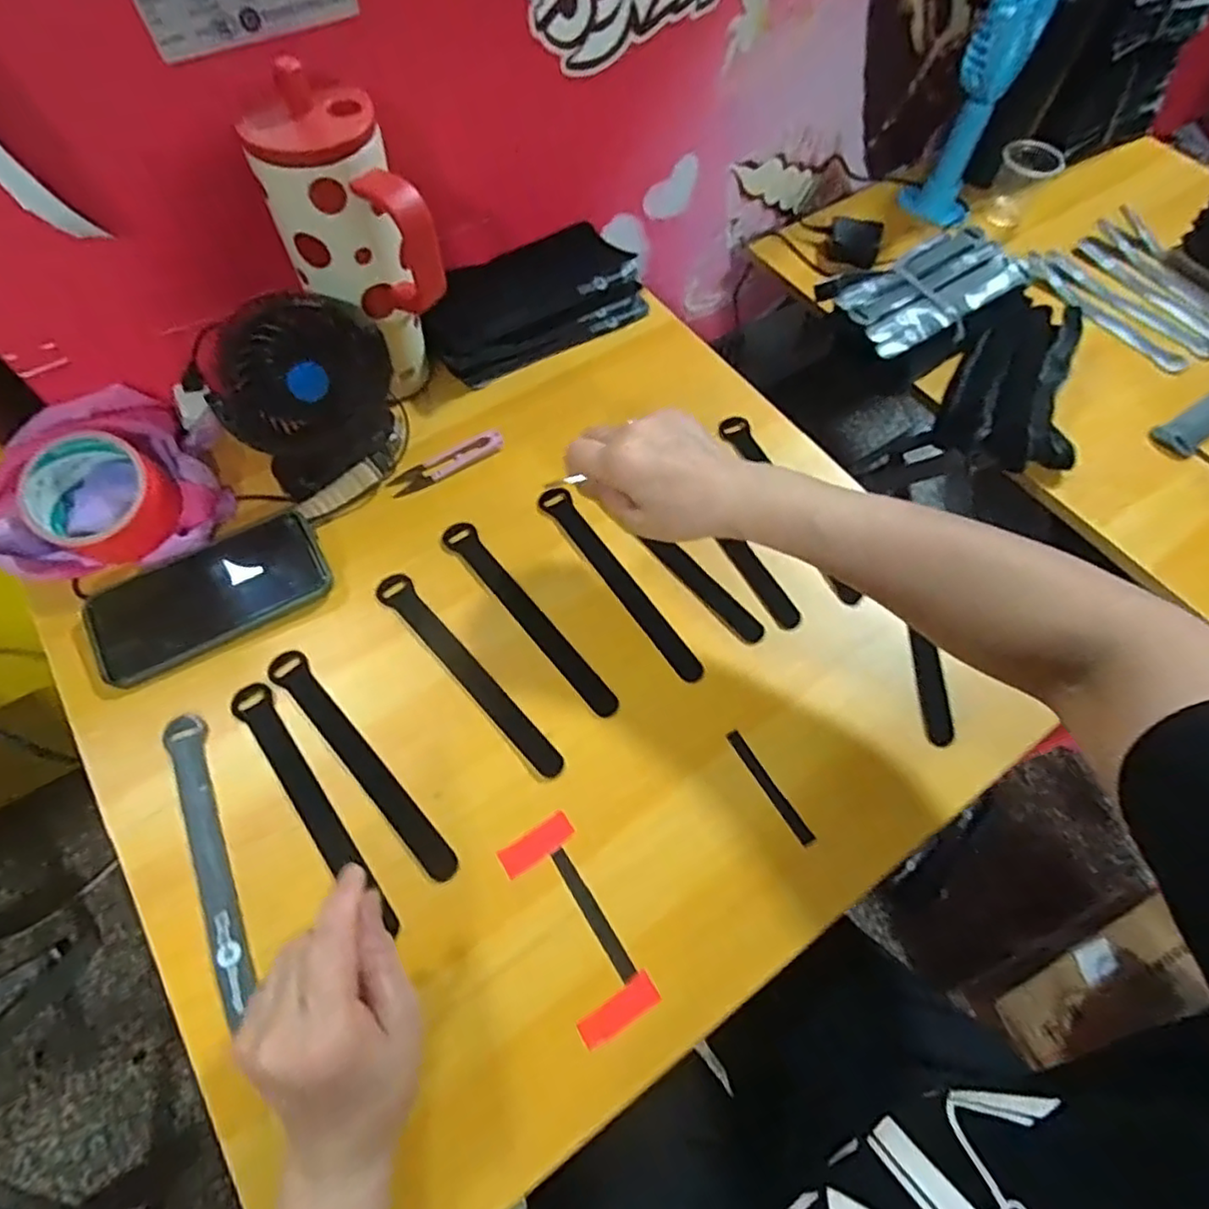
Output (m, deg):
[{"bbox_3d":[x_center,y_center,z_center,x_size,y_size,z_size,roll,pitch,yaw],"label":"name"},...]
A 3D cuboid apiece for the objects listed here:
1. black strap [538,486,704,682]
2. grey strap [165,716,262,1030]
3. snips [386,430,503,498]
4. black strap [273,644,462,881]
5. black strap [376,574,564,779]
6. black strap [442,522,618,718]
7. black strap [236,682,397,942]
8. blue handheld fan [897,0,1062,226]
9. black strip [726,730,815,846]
[{"bbox_3d":[0.010,-0.020,0.507,0.023,0.007,0.193,-31,67,-19],"label":"black strap"},{"bbox_3d":[-0.246,0.156,0.414,0.023,0.005,0.193,-20,62,-21],"label":"grey strap"},{"bbox_3d":[-0.131,-0.119,0.553,0.098,0.009,0.024,-29,68,-15],"label":"snips"},{"bbox_3d":[-0.165,0.103,0.444,0.022,0.004,0.198,-39,70,-19],"label":"black strap"},{"bbox_3d":[-0.098,0.046,0.472,0.023,0.006,0.195,-40,71,-19],"label":"black strap"},{"bbox_3d":[-0.058,0.006,0.490,0.024,0.004,0.195,-35,69,-17],"label":"black strap"},{"bbox_3d":[-0.191,0.127,0.431,0.022,0.004,0.193,-35,69,-19],"label":"black strap"},{"bbox_3d":[0.384,-0.509,0.686,0.074,0.232,0.073,26,65,11],"label":"blue handheld fan"},{"bbox_3d":[0.109,0.120,0.439,0.010,0.004,0.083,-29,67,-15],"label":"black strip"}]

